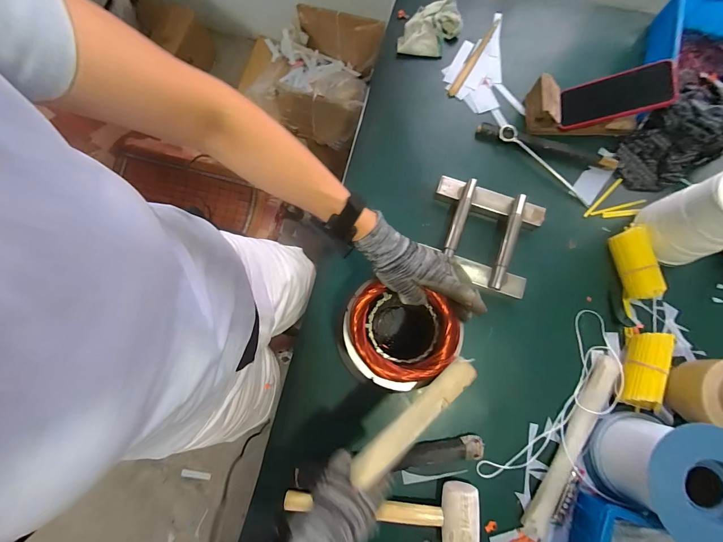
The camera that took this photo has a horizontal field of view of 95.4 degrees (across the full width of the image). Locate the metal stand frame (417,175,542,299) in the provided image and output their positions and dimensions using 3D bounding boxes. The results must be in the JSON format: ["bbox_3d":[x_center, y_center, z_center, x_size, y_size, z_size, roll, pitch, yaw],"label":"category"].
[{"bbox_3d":[0.212,-0.065,0.589,0.191,0.044,0.174,20,79,5],"label":"metal stand frame"}]

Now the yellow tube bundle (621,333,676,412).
[{"bbox_3d":[0.457,0.159,0.533,0.062,0.047,0.122,15,79,4],"label":"yellow tube bundle"}]

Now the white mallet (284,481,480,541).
[{"bbox_3d":[0.029,0.357,0.497,0.288,0.050,0.086,5,78,2],"label":"white mallet"}]

